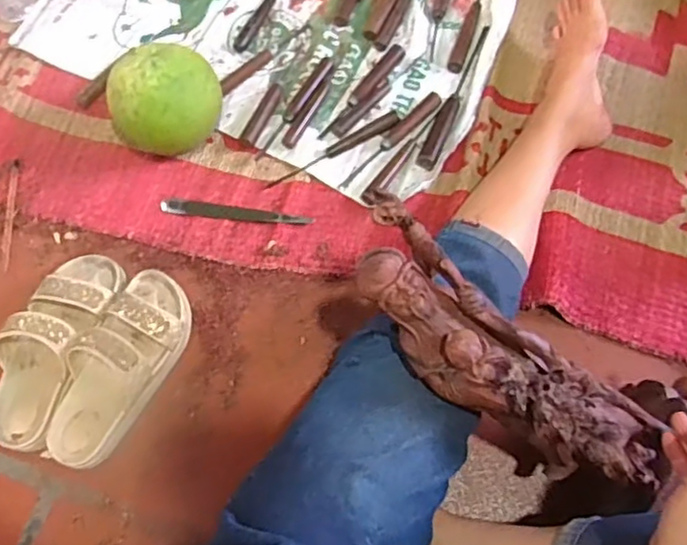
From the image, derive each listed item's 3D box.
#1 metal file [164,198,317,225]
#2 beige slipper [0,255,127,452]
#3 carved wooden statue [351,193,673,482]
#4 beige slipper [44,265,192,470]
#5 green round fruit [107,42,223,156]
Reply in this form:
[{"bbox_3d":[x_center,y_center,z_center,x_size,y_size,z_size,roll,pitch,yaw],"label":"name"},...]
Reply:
[{"bbox_3d":[-0.139,-0.077,0.797,0.197,0.004,0.020,7,70,4],"label":"metal file"},{"bbox_3d":[-0.333,0.082,0.706,0.088,0.076,0.231,18,72,8],"label":"beige slipper"},{"bbox_3d":[0.133,0.081,0.542,0.333,0.078,0.094,41,75,-7],"label":"carved wooden statue"},{"bbox_3d":[-0.250,0.105,0.695,0.094,0.067,0.228,20,72,9],"label":"beige slipper"},{"bbox_3d":[-0.221,-0.209,0.783,0.105,0.125,0.125,30,72,13],"label":"green round fruit"}]

